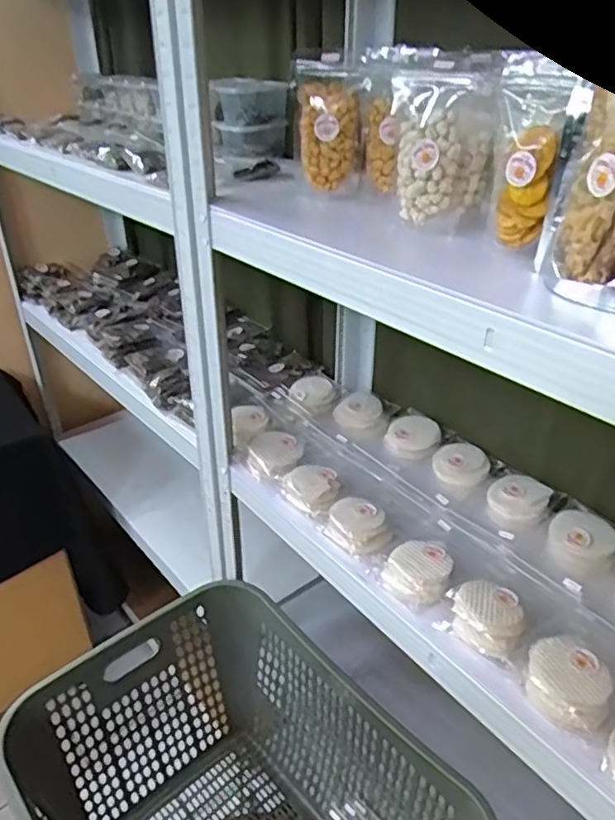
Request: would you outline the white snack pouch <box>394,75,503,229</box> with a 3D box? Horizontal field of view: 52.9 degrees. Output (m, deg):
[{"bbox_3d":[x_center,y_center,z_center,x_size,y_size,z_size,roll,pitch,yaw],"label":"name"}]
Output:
[{"bbox_3d":[0.142,-0.257,0.622,0.094,0.129,0.036,0,32,2],"label":"white snack pouch"}]

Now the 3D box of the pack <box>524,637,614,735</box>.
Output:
[{"bbox_3d":[0.261,0.270,0.620,0.076,0.031,0.091,19,37,29],"label":"pack"}]

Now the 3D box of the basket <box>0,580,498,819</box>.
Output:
[{"bbox_3d":[-0.074,0.586,0.869,0.441,0.354,0.561,-27,40,-35],"label":"basket"}]

